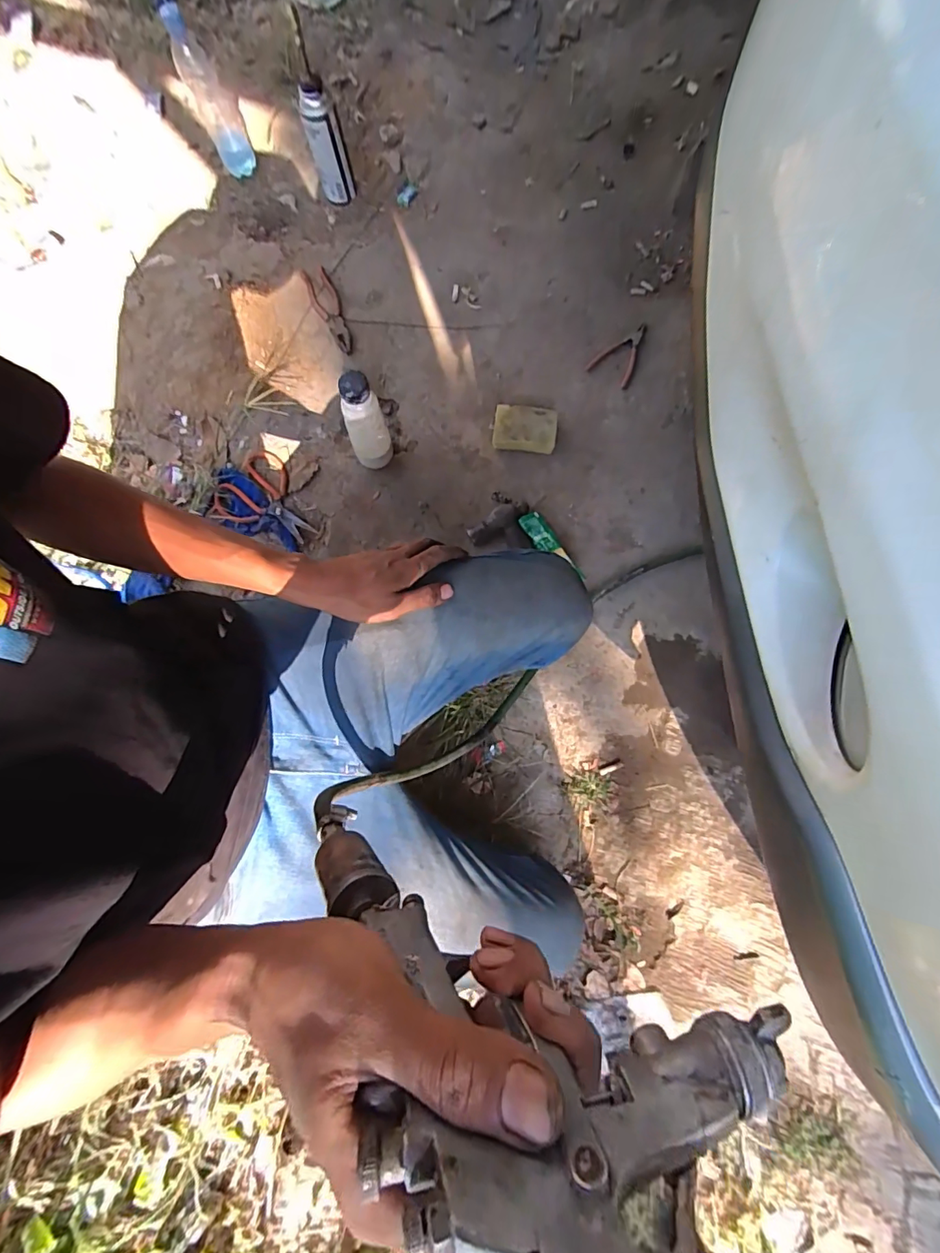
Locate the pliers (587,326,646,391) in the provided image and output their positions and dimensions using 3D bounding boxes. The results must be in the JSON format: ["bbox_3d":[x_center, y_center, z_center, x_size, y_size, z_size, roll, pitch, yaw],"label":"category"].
[{"bbox_3d":[0.261,-0.491,0.869,0.078,0.008,0.130,18,78,5],"label":"pliers"}]

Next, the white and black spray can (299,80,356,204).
[{"bbox_3d":[-0.262,-0.888,0.908,0.064,0.169,0.059,0,77,1],"label":"white and black spray can"}]

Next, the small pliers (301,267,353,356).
[{"bbox_3d":[-0.260,-0.586,0.901,0.051,0.015,0.203,-24,78,-4],"label":"small pliers"}]

